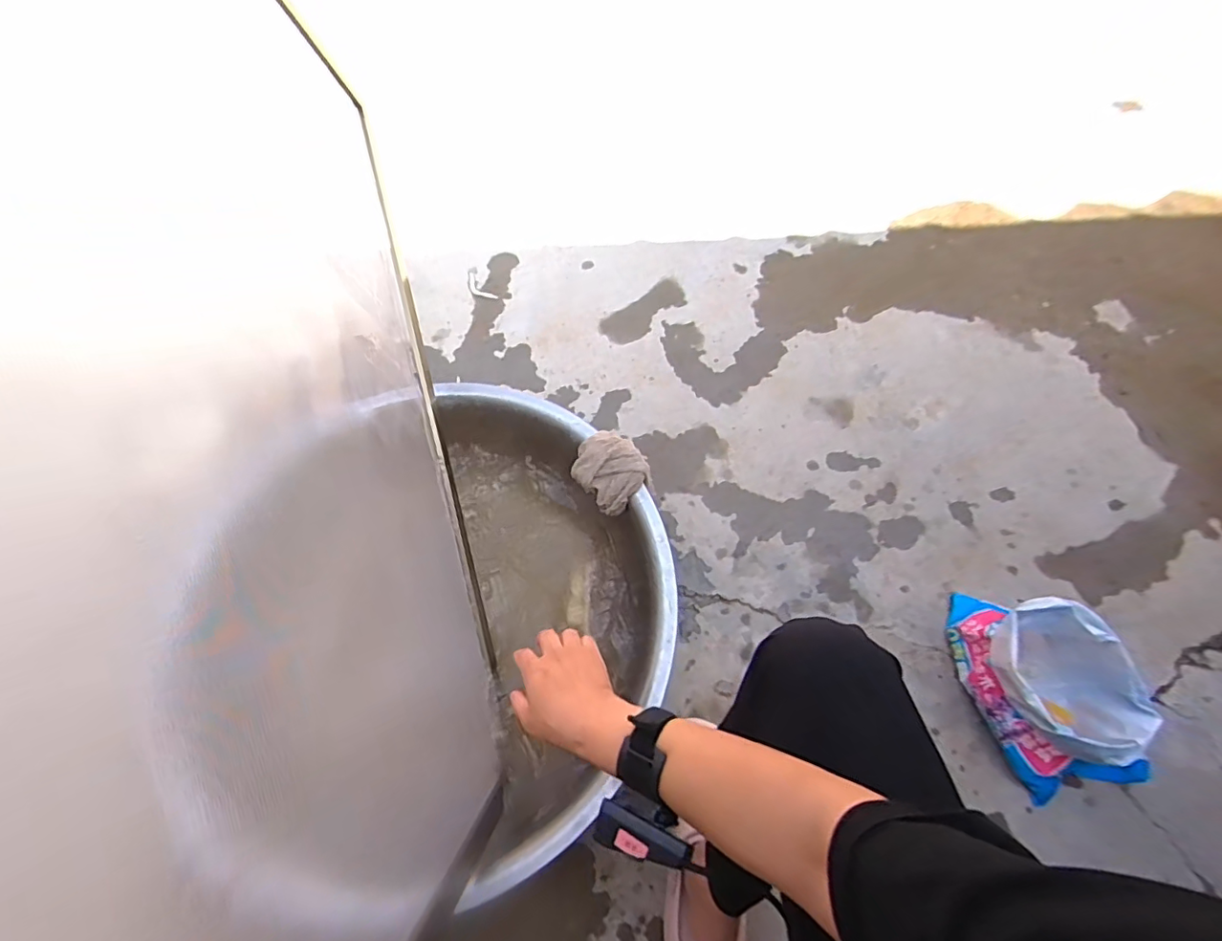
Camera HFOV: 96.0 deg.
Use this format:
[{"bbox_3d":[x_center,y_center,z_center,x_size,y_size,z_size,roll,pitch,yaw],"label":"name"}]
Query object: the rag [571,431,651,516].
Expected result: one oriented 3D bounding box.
[{"bbox_3d":[-0.001,-0.004,0.762,0.088,0.051,0.107,-40,66,-15],"label":"rag"}]

